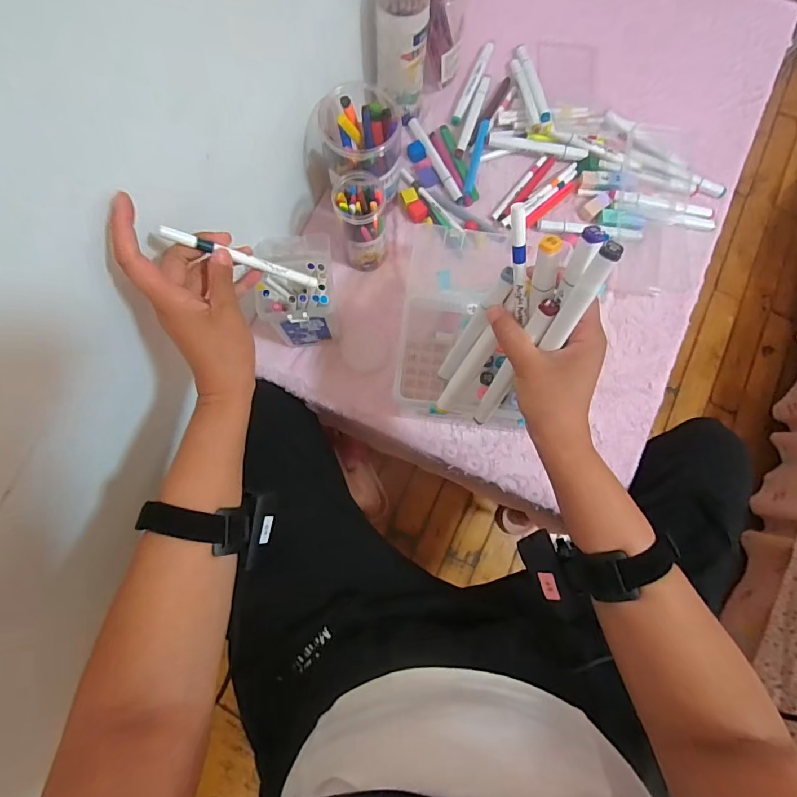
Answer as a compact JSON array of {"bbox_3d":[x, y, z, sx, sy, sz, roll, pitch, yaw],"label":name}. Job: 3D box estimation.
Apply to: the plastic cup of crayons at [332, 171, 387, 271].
[{"bbox_3d":[-0.045,-0.221,0.572,0.064,0.120,0.074,-11,80,-3],"label":"plastic cup of crayons"}]

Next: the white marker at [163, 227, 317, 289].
[{"bbox_3d":[-0.131,-0.119,0.384,0.132,0.007,0.010,12,78,-33],"label":"white marker"}]

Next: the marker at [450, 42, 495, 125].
[{"bbox_3d":[0.112,-0.472,0.674,0.018,0.016,0.148,22,80,3],"label":"marker"}]

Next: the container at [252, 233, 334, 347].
[{"bbox_3d":[-0.116,-0.122,0.550,0.084,0.128,0.091,-1,80,-1],"label":"container"}]

